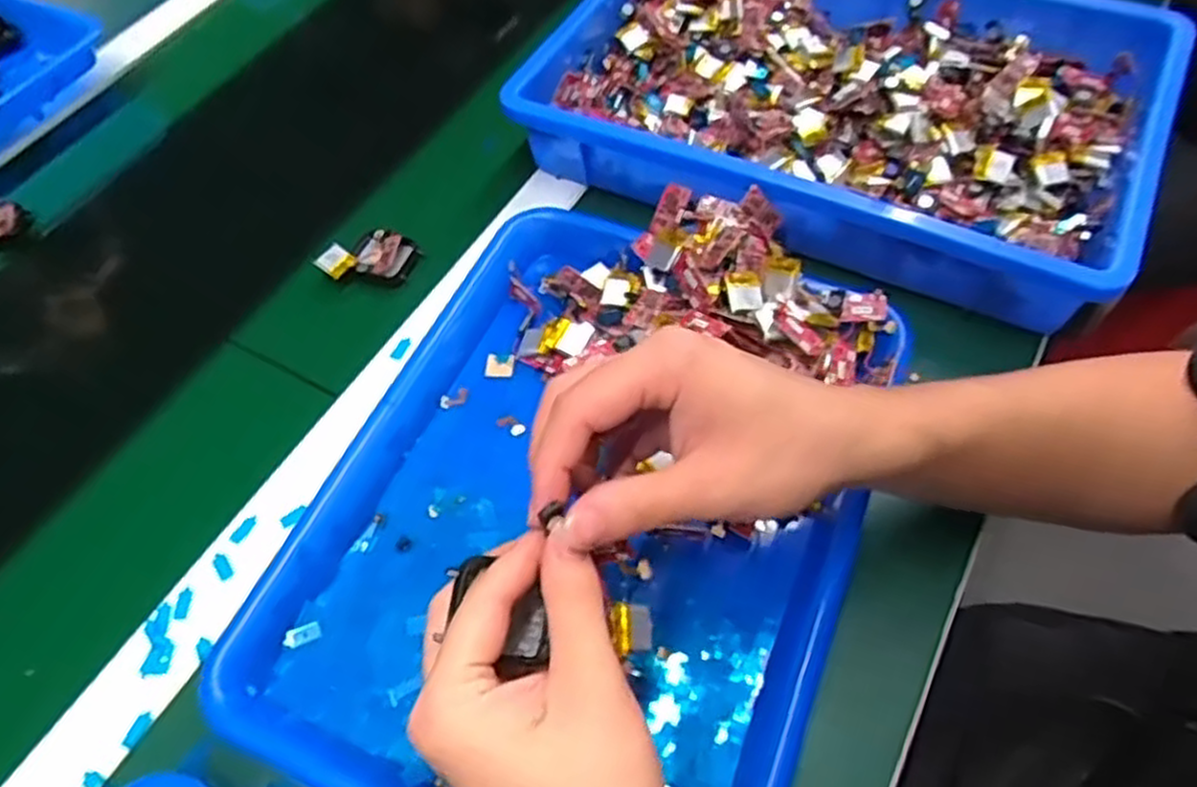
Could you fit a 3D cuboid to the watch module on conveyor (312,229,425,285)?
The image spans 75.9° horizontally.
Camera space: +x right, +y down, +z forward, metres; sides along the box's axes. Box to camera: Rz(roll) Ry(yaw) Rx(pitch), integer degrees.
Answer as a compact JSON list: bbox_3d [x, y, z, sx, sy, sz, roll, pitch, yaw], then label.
[{"bbox_3d":[-0.150,-0.089,0.505,0.056,0.016,0.046,22,62,17],"label":"watch module on conveyor"}]

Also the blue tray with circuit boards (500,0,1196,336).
[{"bbox_3d":[0.149,-0.204,0.514,0.396,0.063,0.259,25,63,19],"label":"blue tray with circuit boards"}]

